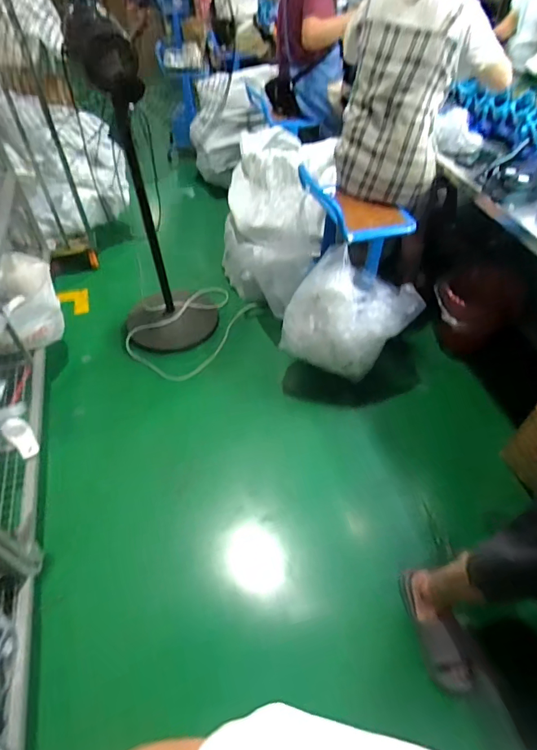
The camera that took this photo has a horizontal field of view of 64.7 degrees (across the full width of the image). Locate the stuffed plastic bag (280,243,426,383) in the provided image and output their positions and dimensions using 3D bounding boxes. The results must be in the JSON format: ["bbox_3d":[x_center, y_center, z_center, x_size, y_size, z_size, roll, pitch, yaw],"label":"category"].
[{"bbox_3d":[0.290,-0.222,1.448,0.404,0.302,0.348,20,53,15],"label":"stuffed plastic bag"}]

